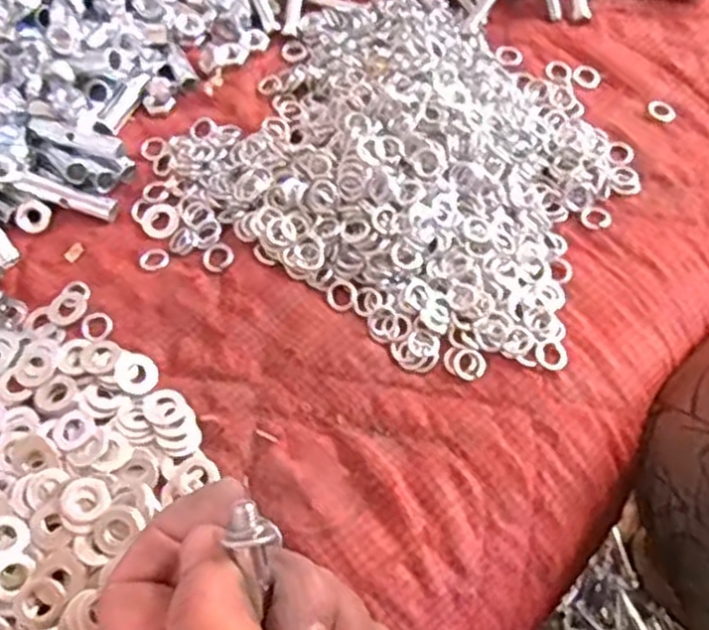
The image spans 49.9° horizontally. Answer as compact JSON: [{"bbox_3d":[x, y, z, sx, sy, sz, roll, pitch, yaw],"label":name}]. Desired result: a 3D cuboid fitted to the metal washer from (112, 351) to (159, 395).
[{"bbox_3d":[-0.085,0.022,0.294,0.016,0.004,0.018,-20,73,-20],"label":"metal washer"}]

